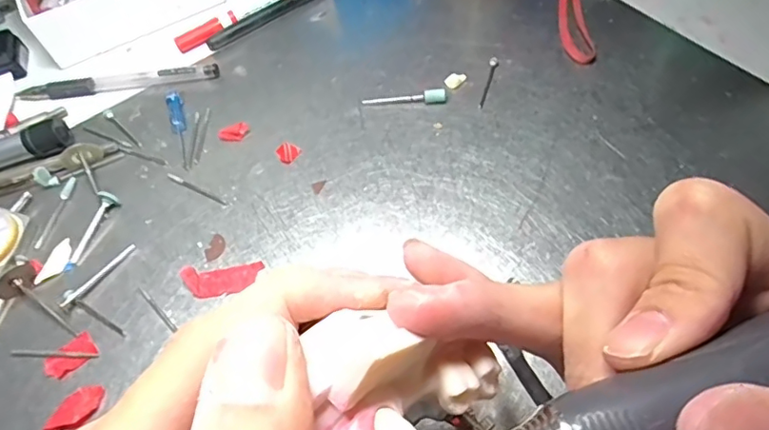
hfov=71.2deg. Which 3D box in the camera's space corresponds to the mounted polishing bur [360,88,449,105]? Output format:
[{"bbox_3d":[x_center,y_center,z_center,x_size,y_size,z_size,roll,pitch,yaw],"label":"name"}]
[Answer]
[{"bbox_3d":[0.011,-0.069,0.313,0.049,0.008,0.007,1,58,5],"label":"mounted polishing bur"}]

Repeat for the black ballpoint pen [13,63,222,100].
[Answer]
[{"bbox_3d":[-0.173,-0.089,0.349,0.131,0.007,0.014,-6,57,2],"label":"black ballpoint pen"}]

